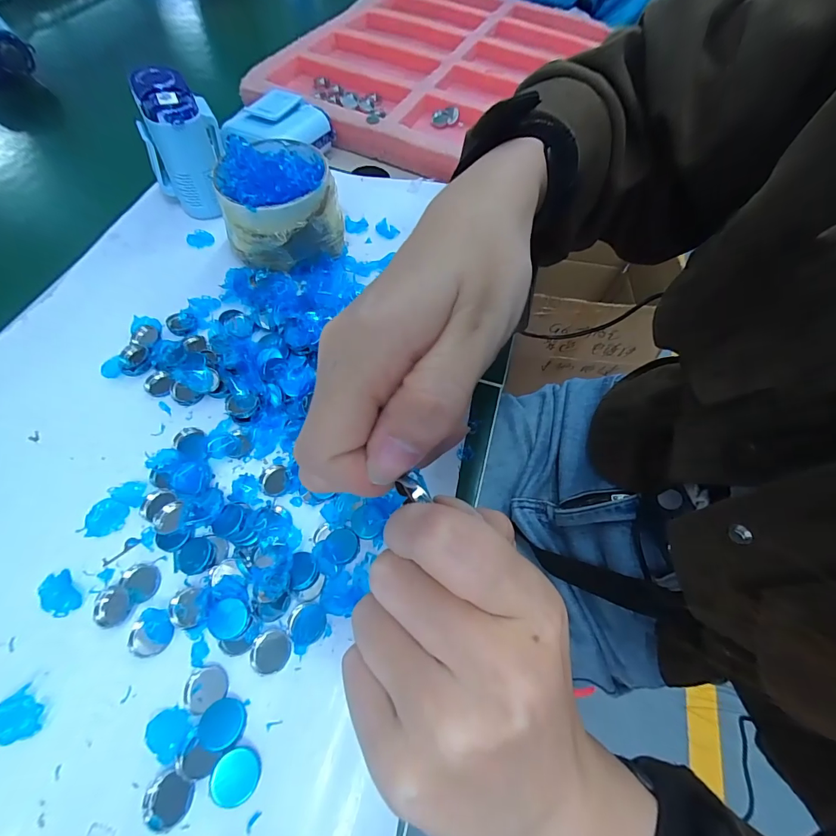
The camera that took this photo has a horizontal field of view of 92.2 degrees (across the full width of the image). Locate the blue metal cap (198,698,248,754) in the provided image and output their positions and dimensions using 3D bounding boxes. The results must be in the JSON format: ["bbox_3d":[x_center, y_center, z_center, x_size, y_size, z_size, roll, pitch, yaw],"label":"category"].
[{"bbox_3d":[-0.085,0.132,0.173,0.019,0.005,0.017,15,61,5],"label":"blue metal cap"}]

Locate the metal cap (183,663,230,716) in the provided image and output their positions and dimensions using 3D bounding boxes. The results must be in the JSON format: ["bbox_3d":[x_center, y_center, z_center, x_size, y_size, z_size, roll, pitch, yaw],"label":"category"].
[{"bbox_3d":[-0.098,0.123,0.184,0.018,0.004,0.017,1,60,-3],"label":"metal cap"}]

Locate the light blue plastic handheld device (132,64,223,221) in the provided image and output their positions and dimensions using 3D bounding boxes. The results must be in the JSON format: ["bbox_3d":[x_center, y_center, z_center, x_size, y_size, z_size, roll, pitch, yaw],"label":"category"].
[{"bbox_3d":[-0.181,-0.213,0.319,0.060,0.083,0.055,28,63,12],"label":"light blue plastic handheld device"}]

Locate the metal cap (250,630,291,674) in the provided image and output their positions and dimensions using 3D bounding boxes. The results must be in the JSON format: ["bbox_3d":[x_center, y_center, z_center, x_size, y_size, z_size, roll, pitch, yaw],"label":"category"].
[{"bbox_3d":[-0.070,0.110,0.189,0.018,0.004,0.017,1,60,-3],"label":"metal cap"}]

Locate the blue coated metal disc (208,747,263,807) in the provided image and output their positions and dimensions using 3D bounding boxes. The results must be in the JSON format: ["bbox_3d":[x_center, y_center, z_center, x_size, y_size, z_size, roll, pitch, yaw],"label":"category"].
[{"bbox_3d":[-0.074,0.145,0.163,0.018,0.005,0.018,1,60,-3],"label":"blue coated metal disc"}]

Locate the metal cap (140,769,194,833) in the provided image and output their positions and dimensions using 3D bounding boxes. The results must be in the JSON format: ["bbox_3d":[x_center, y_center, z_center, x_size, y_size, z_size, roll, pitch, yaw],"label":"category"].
[{"bbox_3d":[-0.102,0.155,0.162,0.019,0.004,0.017,24,62,10],"label":"metal cap"}]

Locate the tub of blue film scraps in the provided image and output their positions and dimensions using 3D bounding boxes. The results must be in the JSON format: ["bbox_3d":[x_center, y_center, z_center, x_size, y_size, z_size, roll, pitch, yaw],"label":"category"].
[{"bbox_3d":[-0.102,-0.160,0.305,0.080,0.065,0.082,-11,62,-10],"label":"tub of blue film scraps"}]

